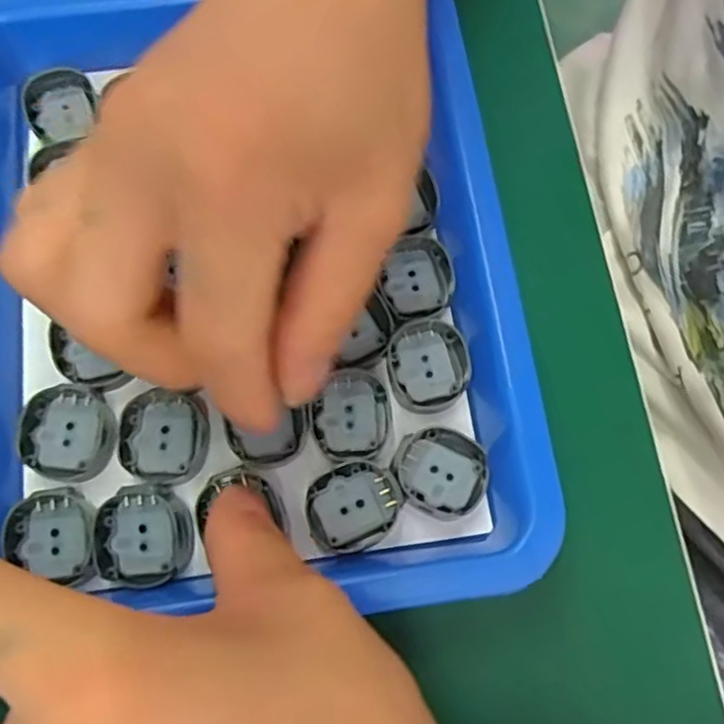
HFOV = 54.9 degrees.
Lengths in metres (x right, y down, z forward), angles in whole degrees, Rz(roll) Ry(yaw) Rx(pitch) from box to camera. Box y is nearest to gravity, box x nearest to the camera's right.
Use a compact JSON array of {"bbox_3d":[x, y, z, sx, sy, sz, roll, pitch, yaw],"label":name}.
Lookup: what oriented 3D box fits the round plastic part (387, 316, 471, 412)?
[{"bbox_3d":[0.021,0.001,0.223,0.026,0.004,0.030,-4,76,0],"label":"round plastic part"}]

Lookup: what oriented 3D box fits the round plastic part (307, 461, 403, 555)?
[{"bbox_3d":[-0.002,0.043,0.209,0.028,0.004,0.025,-18,77,-3],"label":"round plastic part"}]

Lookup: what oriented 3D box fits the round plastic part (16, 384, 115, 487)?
[{"bbox_3d":[-0.090,0.022,0.211,0.027,0.006,0.029,0,76,1],"label":"round plastic part"}]

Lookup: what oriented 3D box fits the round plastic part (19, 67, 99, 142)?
[{"bbox_3d":[-0.107,-0.091,0.245,0.024,0.007,0.025,0,76,1],"label":"round plastic part"}]

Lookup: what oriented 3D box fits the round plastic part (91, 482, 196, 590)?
[{"bbox_3d":[-0.065,0.051,0.202,0.027,0.007,0.028,0,76,1],"label":"round plastic part"}]

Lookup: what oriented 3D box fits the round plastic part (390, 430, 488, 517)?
[{"bbox_3d":[0.023,0.033,0.212,0.027,0.006,0.026,0,76,1],"label":"round plastic part"}]

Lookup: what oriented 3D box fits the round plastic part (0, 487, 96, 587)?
[{"bbox_3d":[-0.091,0.051,0.203,0.024,0.005,0.027,-8,76,-1],"label":"round plastic part"}]

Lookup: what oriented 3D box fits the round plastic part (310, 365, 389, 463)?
[{"bbox_3d":[-0.003,0.016,0.217,0.023,0.004,0.028,-8,76,-1],"label":"round plastic part"}]

